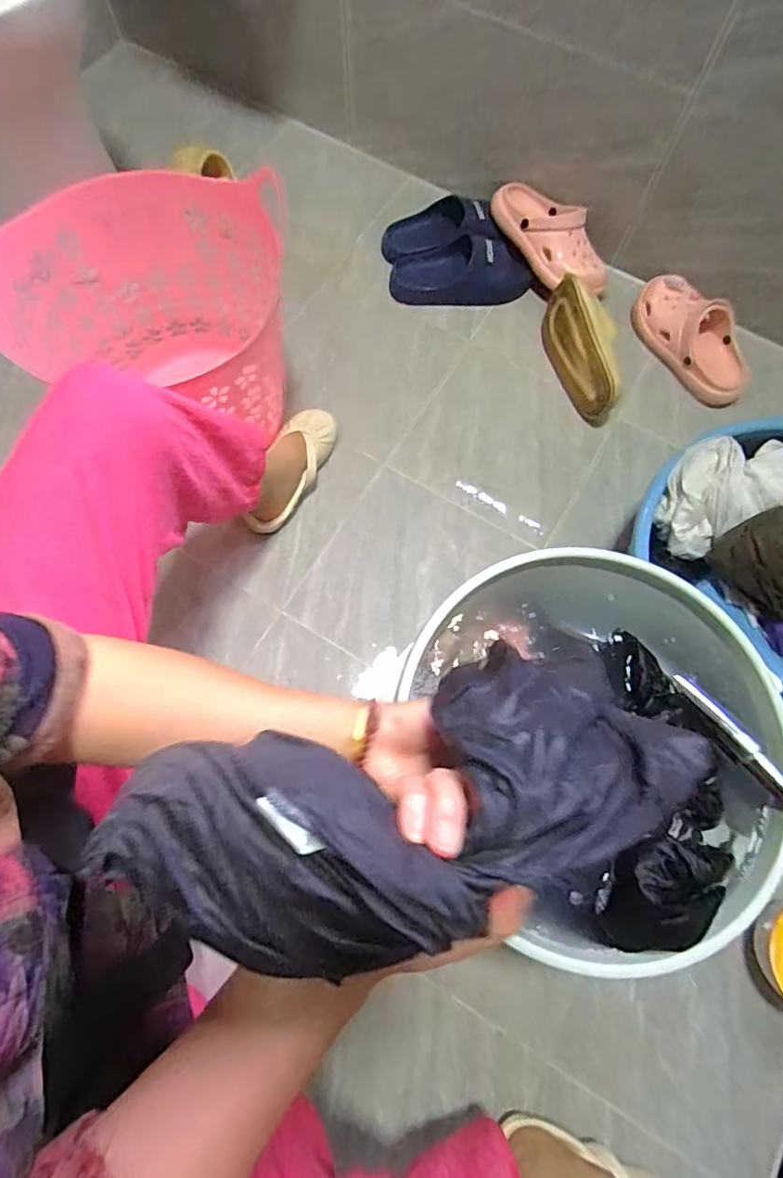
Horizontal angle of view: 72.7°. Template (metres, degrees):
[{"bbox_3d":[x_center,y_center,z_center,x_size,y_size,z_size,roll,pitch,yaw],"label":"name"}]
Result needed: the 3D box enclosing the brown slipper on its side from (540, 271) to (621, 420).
[{"bbox_3d":[0.351,-0.429,0.959,0.068,0.102,0.263,-11,75,-30],"label":"brown slipper on its side"}]

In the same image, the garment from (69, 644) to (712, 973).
[{"bbox_3d":[0.016,0.103,0.262,0.294,0.066,0.115,-9,72,-16],"label":"garment"}]

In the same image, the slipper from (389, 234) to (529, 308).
[{"bbox_3d":[0.136,-0.620,1.027,0.268,0.072,0.116,4,71,-1],"label":"slipper"}]

